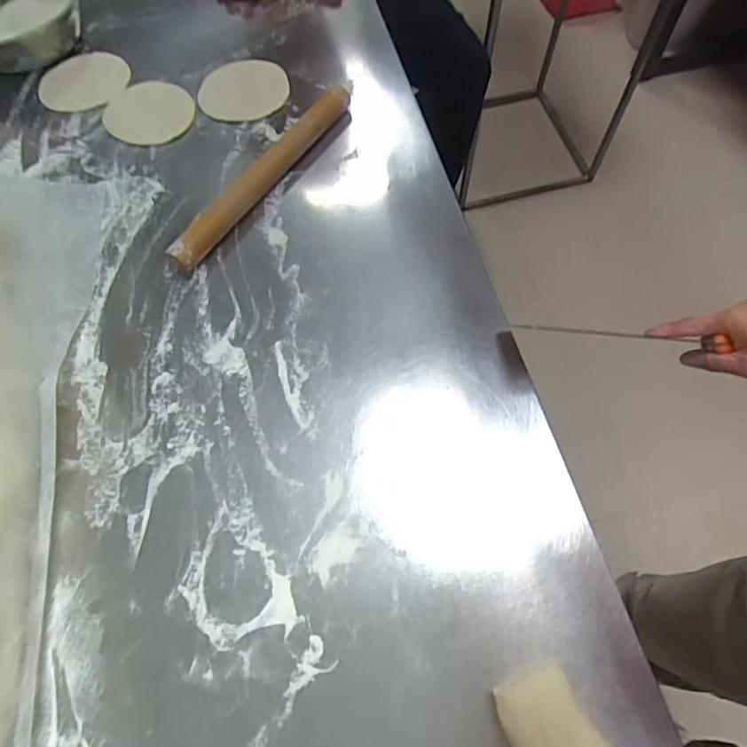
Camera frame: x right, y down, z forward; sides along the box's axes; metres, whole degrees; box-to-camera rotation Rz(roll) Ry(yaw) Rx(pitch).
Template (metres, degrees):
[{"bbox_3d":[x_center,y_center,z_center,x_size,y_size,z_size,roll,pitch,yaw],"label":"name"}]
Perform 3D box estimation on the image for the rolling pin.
[{"bbox_3d":[-0.123,-0.236,0.643,0.031,0.037,0.306,31,70,16],"label":"rolling pin"}]

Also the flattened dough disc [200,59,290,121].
[{"bbox_3d":[-0.171,-0.377,0.727,0.116,0.010,0.114,-1,65,2],"label":"flattened dough disc"}]

